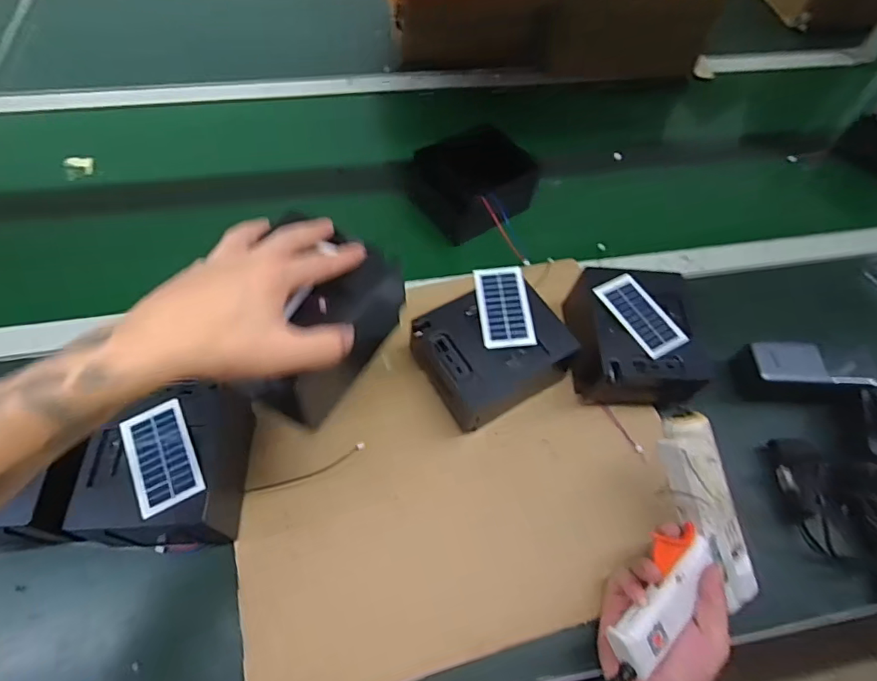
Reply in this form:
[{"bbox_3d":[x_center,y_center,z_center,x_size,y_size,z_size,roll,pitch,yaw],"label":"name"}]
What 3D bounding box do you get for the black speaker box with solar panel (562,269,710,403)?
[{"bbox_3d":[0.213,0.001,0.563,0.125,0.079,0.142,1,59,-3],"label":"black speaker box with solar panel"}]

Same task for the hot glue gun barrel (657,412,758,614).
[{"bbox_3d":[0.236,0.147,0.440,0.042,0.029,0.164,-22,92,-16],"label":"hot glue gun barrel"}]

